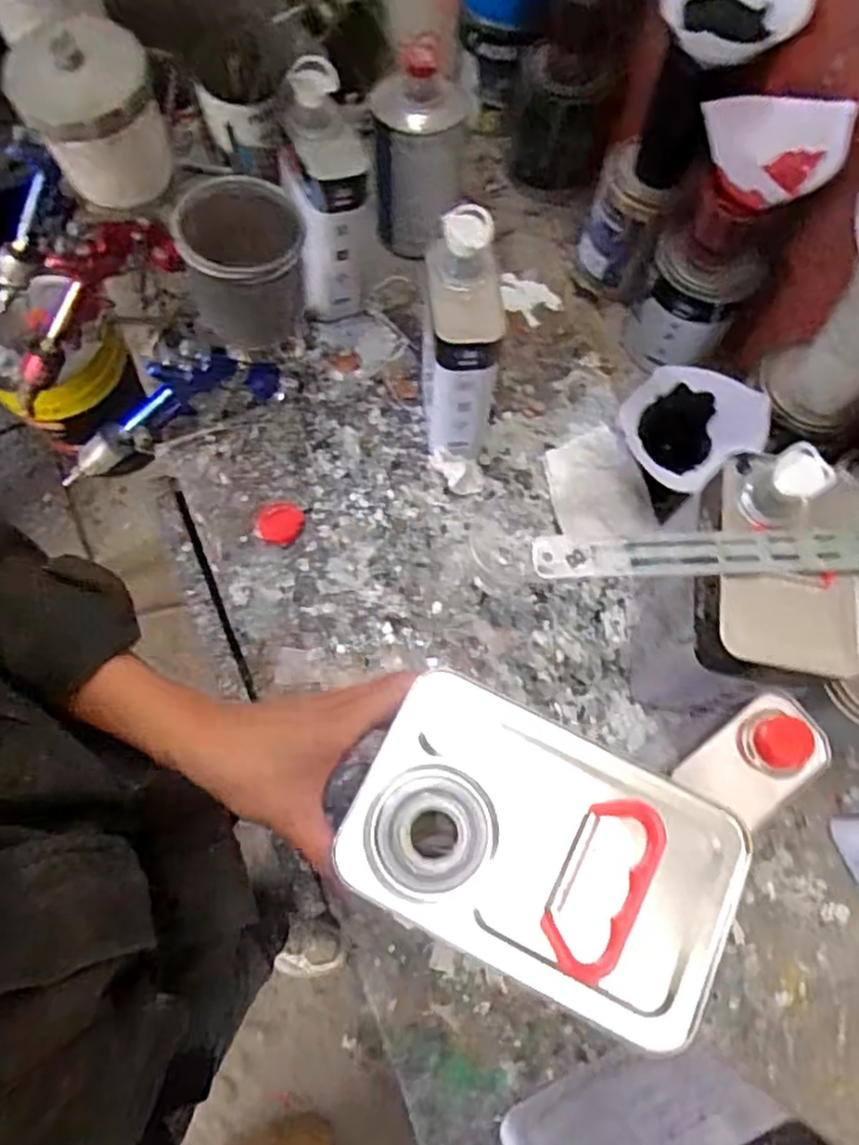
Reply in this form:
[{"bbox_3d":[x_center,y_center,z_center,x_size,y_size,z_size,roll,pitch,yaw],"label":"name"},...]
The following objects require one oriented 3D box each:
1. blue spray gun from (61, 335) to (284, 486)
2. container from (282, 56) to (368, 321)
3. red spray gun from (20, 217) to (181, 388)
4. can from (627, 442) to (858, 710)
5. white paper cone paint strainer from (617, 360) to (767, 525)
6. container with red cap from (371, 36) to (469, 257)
[{"bbox_3d":[-0.283,-0.155,0.731,0.269,0.116,0.039,-25,69,23],"label":"blue spray gun"},{"bbox_3d":[-0.101,-0.370,0.722,0.076,0.229,0.106,-9,70,-4],"label":"container"},{"bbox_3d":[-0.358,-0.269,0.718,0.250,0.102,0.037,-35,70,24],"label":"red spray gun"},{"bbox_3d":[0.256,0.016,0.580,0.123,0.220,0.166,13,70,4],"label":"can"},{"bbox_3d":[0.244,-0.129,0.671,0.107,0.097,0.114,-33,74,-12],"label":"white paper cone paint strainer"},{"bbox_3d":[-0.011,-0.452,0.765,0.094,0.210,0.096,2,70,0],"label":"container with red cap"}]

